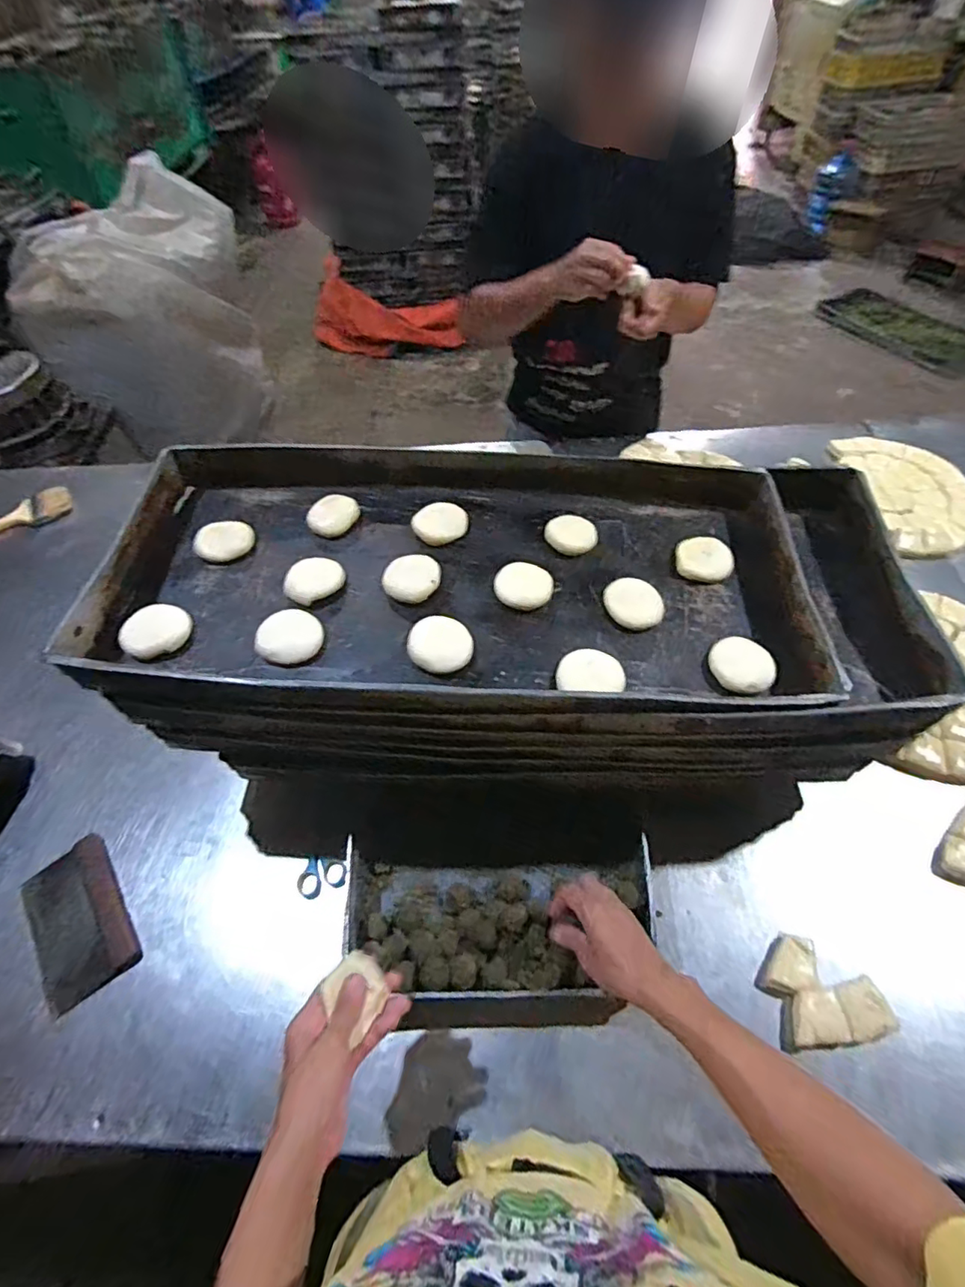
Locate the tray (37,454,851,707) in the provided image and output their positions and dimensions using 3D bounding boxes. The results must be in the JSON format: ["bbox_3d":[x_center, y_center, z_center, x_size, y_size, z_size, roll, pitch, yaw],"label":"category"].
[{"bbox_3d":[-0.030,-0.099,0.701,0.807,0.083,0.407,4,55,1],"label":"tray"}]

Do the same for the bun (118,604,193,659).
[{"bbox_3d":[-0.373,-0.015,0.647,0.071,0.022,0.063,-32,56,-19],"label":"bun"}]

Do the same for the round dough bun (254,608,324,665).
[{"bbox_3d":[-0.216,-0.008,0.636,0.067,0.022,0.065,-2,52,3],"label":"round dough bun"}]

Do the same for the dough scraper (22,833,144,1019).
[{"bbox_3d":[-0.530,0.362,0.744,0.110,0.015,0.196,-34,57,-20],"label":"dough scraper"}]

